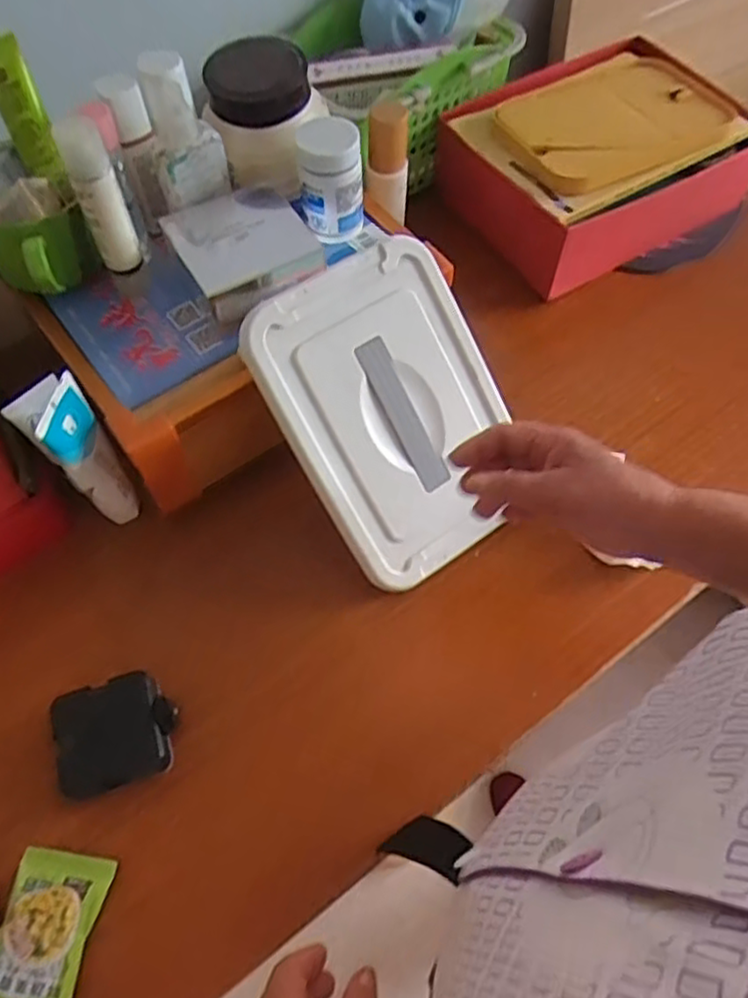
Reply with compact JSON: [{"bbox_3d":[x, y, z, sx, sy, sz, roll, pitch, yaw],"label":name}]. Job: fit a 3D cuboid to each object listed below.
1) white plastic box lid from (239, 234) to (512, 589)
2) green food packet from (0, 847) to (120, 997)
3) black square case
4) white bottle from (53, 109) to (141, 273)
[{"bbox_3d":[0.021,-0.069,0.559,0.176,0.023,0.243,-32,103,-17],"label":"white plastic box lid"},{"bbox_3d":[-0.213,0.280,0.450,0.061,0.018,0.095,9,62,4],"label":"green food packet"},{"bbox_3d":[-0.186,0.168,0.509,0.079,0.030,0.073,-17,63,-10],"label":"black square case"},{"bbox_3d":[-0.199,-0.220,0.514,0.032,0.110,0.027,-22,64,-12],"label":"white bottle"}]

